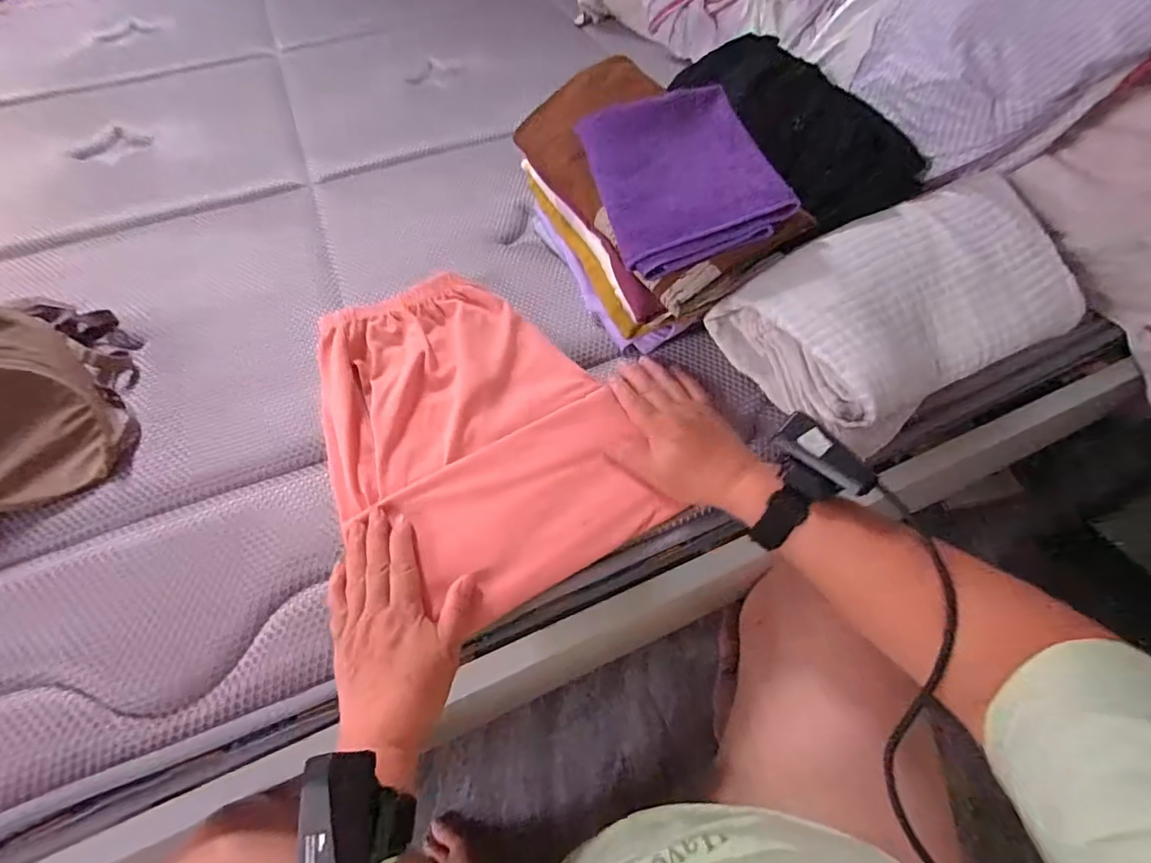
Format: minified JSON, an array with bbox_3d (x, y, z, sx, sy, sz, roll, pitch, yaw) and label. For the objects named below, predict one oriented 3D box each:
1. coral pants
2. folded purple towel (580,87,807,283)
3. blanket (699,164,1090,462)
[{"bbox_3d":[-0.095,-0.008,0.454,0.226,0.047,0.313,-26,59,-15],"label":"coral pants"},{"bbox_3d":[0.088,-0.223,0.442,0.137,0.017,0.164,-19,74,5],"label":"folded purple towel"},{"bbox_3d":[0.273,-0.099,0.444,0.244,0.110,0.169,-19,57,-11],"label":"blanket"}]

